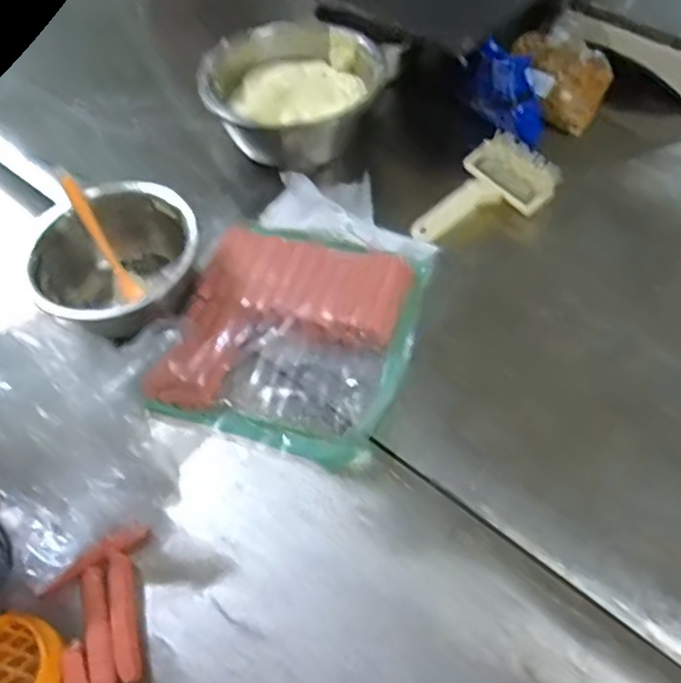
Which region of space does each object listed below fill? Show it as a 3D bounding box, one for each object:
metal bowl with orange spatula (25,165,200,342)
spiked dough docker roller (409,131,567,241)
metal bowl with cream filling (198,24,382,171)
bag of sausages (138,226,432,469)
[{"bbox_3d":[-0.259,-0.083,0.757,0.180,0.093,0.188,4,55,5],"label":"metal bowl with orange spatula"},{"bbox_3d":[0.187,-0.184,0.844,0.117,0.063,0.183,37,63,25],"label":"spiked dough docker roller"},{"bbox_3d":[-0.062,-0.343,0.928,0.250,0.109,0.208,-25,57,-15],"label":"metal bowl with cream filling"},{"bbox_3d":[-0.050,-0.021,0.732,0.248,0.046,0.279,16,57,13],"label":"bag of sausages"}]

